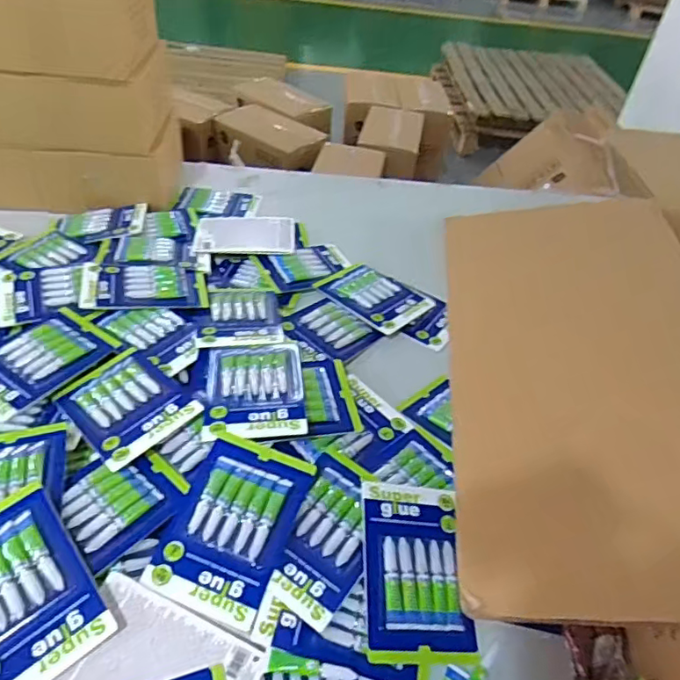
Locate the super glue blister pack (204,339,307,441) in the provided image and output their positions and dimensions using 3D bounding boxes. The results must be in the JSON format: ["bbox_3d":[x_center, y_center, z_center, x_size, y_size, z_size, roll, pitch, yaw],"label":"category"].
[{"bbox_3d":[-0.107,0.055,0.679,0.123,0.023,0.160,-4,43,-6],"label":"super glue blister pack"}]

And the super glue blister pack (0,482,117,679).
[{"bbox_3d":[-0.289,0.222,0.496,0.115,0.014,0.167,-33,66,-24],"label":"super glue blister pack"}]

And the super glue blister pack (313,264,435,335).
[{"bbox_3d":[0.054,-0.075,0.910,0.171,0.017,0.128,35,50,27],"label":"super glue blister pack"}]

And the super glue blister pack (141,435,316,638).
[{"bbox_3d":[-0.109,0.183,0.564,0.114,0.015,0.171,18,60,8],"label":"super glue blister pack"}]

